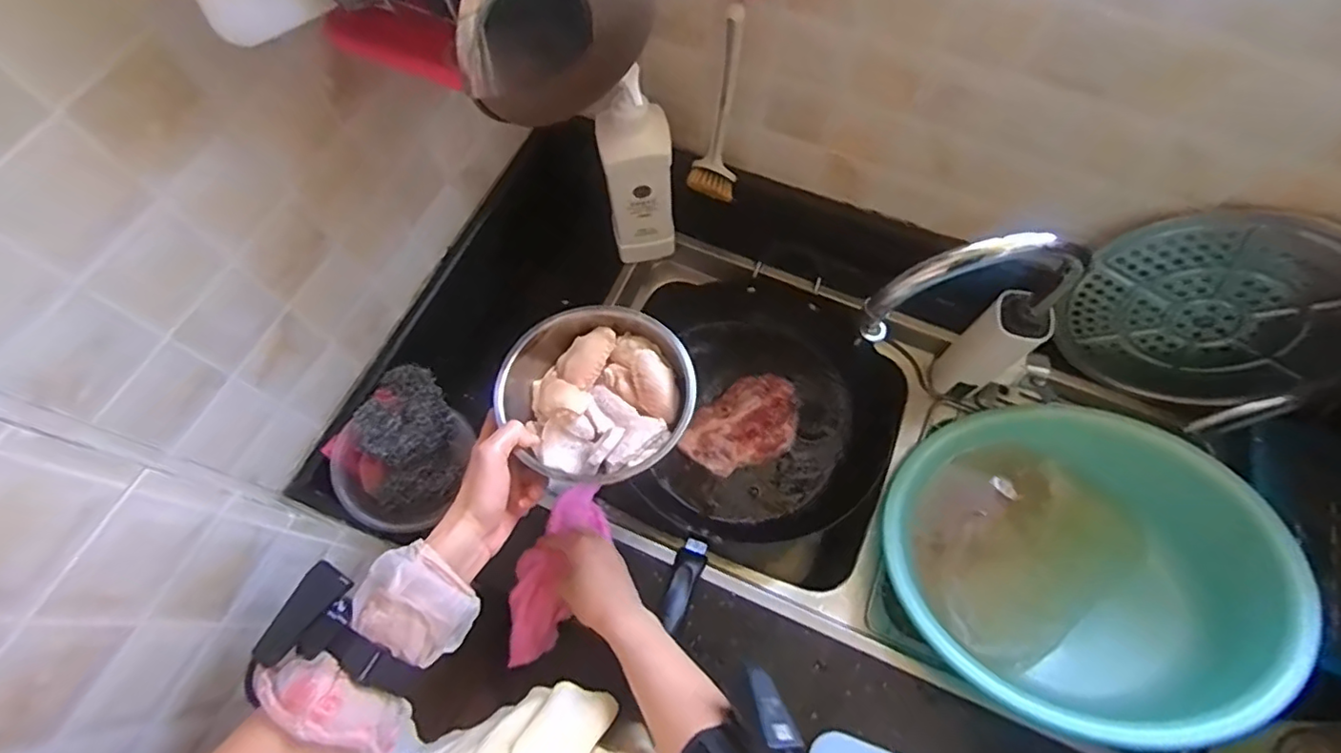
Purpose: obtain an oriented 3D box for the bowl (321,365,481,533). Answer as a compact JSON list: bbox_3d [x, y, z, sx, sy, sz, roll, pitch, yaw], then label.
[{"bbox_3d":[-0.275,0.082,0.635,0.111,0.080,0.142,38,72,16],"label":"bowl"}]

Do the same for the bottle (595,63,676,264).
[{"bbox_3d":[-0.040,-0.246,0.726,0.078,0.276,0.060,-11,67,-4],"label":"bottle"}]

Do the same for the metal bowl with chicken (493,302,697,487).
[{"bbox_3d":[-0.064,0.014,0.556,0.162,0.051,0.168,0,66,1],"label":"metal bowl with chicken"}]

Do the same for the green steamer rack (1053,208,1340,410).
[{"bbox_3d":[0.591,-0.058,0.662,0.271,0.264,0.015,21,57,15],"label":"green steamer rack"}]

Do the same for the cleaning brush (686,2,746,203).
[{"bbox_3d":[0.052,-0.292,0.678,0.056,0.225,0.046,7,67,4],"label":"cleaning brush"}]

